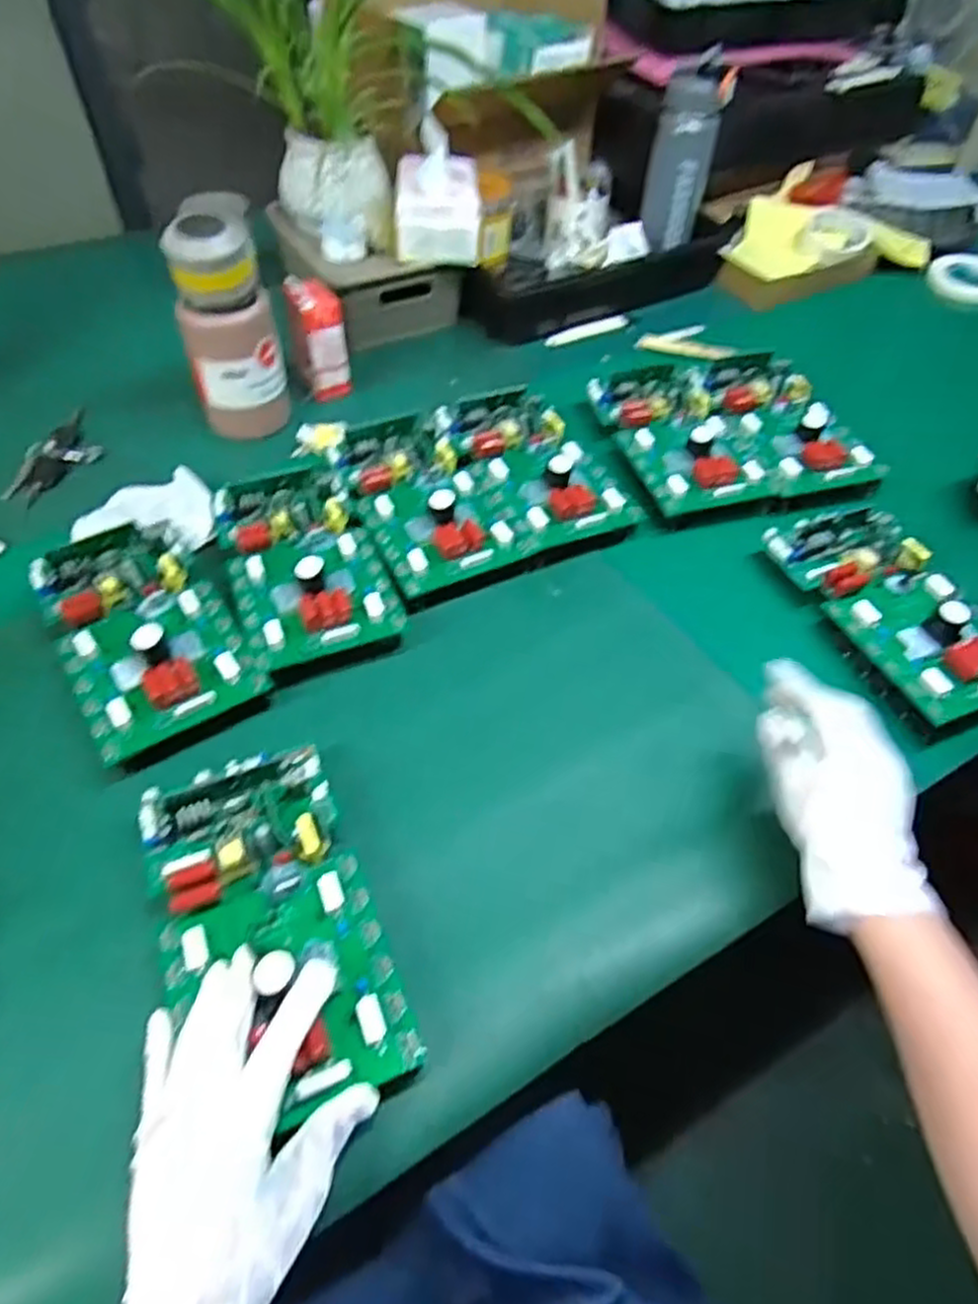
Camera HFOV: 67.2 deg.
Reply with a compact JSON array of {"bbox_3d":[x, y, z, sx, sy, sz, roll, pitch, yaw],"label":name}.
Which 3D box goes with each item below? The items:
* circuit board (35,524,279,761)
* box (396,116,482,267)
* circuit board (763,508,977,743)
[{"bbox_3d":[-0.280,-0.025,0.588,0.128,0.031,0.221,-27,58,-21],"label":"circuit board"},{"bbox_3d":[-0.062,-0.536,0.863,0.105,0.099,0.124,2,52,0],"label":"box"},{"bbox_3d":[0.348,-0.044,0.632,0.114,0.051,0.227,-18,56,-15],"label":"circuit board"}]

